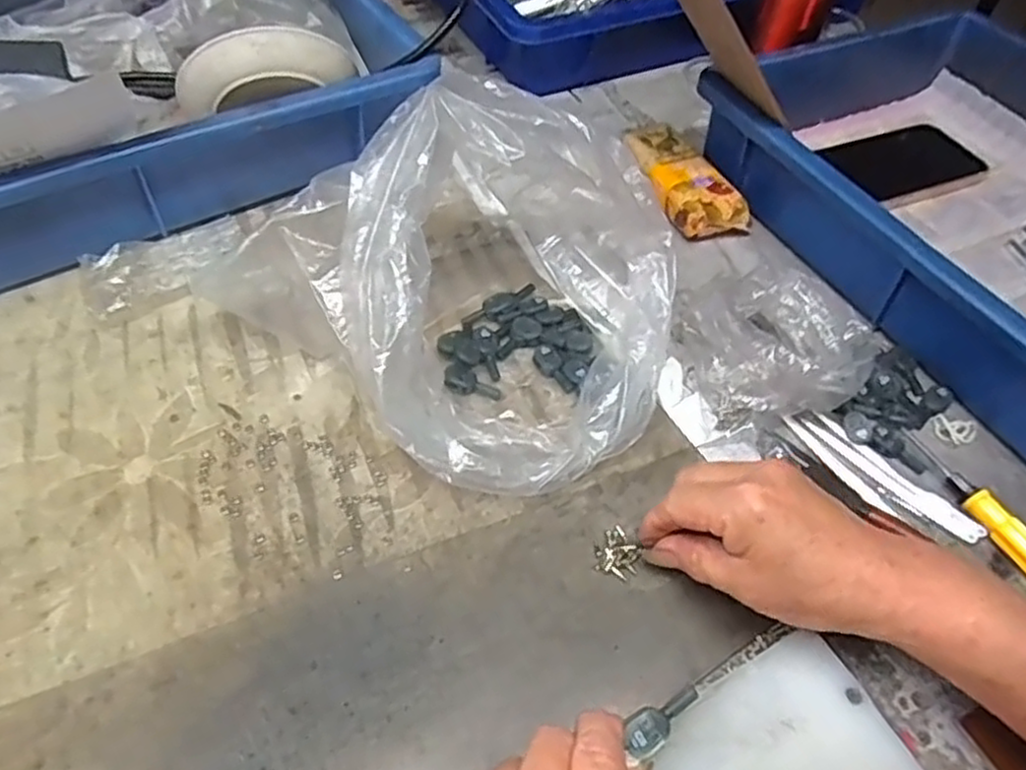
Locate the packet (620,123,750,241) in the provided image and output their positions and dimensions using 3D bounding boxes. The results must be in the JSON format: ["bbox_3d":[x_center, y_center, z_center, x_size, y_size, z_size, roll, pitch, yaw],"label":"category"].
[{"bbox_3d":[0.125,-0.153,0.546,0.051,0.027,0.110,-22,55,-18],"label":"packet"}]

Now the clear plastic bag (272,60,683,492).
[{"bbox_3d":[-0.010,-0.073,0.409,0.188,0.134,0.231,-26,57,-21],"label":"clear plastic bag"}]

